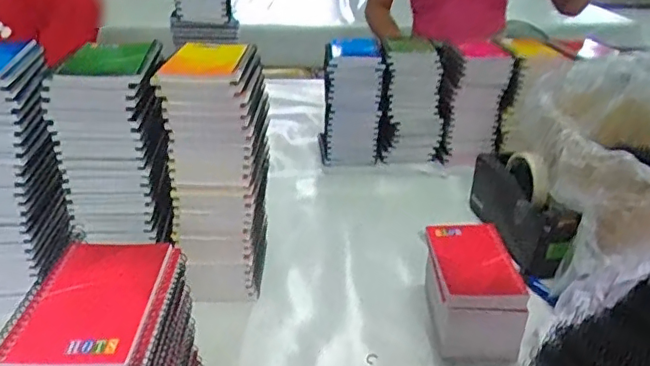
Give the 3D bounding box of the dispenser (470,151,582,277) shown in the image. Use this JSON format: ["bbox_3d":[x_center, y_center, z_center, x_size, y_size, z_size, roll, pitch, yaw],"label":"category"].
[{"bbox_3d":[0.267,0.033,0.773,0.052,0.114,0.205,-3,27,-8],"label":"dispenser"}]

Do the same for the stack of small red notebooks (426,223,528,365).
[{"bbox_3d":[0.158,0.120,0.621,0.088,0.108,0.142,0,27,-1],"label":"stack of small red notebooks"}]

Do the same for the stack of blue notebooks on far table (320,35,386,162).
[{"bbox_3d":[0.048,-0.158,1.042,0.107,0.202,0.166,1,28,2],"label":"stack of blue notebooks on far table"}]

